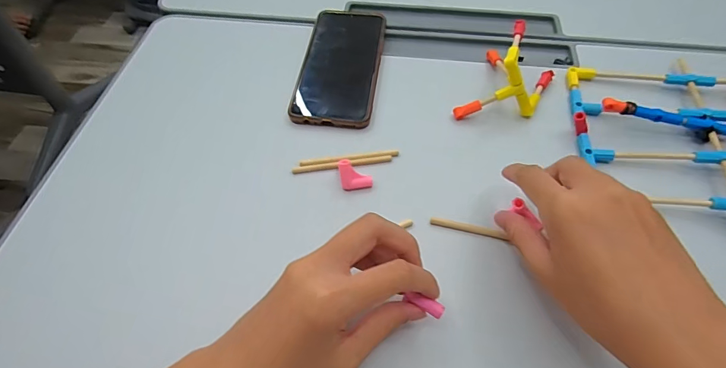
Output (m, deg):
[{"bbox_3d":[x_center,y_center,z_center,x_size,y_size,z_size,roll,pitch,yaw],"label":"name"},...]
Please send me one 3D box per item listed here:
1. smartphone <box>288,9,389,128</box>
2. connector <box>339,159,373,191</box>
[{"bbox_3d":[-0.021,-0.123,0.413,0.076,0.014,0.164,6,55,5],"label":"smartphone"},{"bbox_3d":[-0.006,-0.007,0.333,0.025,0.018,0.021,-8,55,-5],"label":"connector"}]

